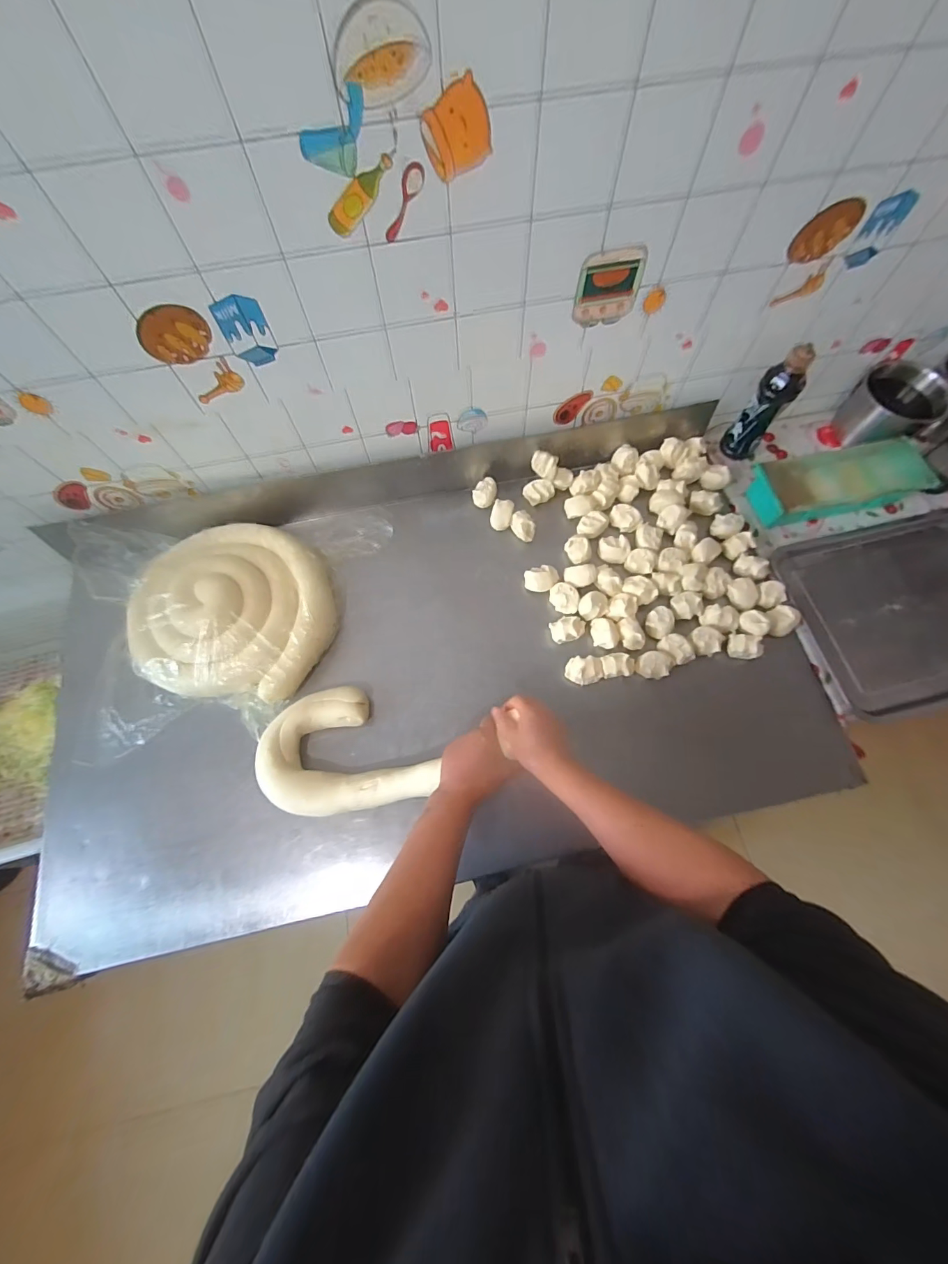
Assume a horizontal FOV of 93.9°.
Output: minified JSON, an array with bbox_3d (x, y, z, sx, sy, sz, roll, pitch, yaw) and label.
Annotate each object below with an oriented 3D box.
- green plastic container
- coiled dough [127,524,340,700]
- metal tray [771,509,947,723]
[{"bbox_3d":[0.697,-0.296,0.850,0.317,0.090,0.120,-13,69,-3],"label":"green plastic container"},{"bbox_3d":[-0.427,-0.045,0.781,0.349,0.078,0.303,1,69,2],"label":"coiled dough"},{"bbox_3d":[0.797,-0.047,0.797,0.427,0.040,0.345,-12,69,-3],"label":"metal tray"}]

